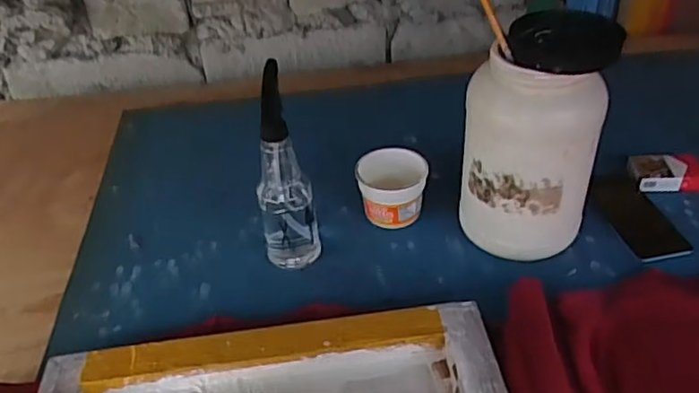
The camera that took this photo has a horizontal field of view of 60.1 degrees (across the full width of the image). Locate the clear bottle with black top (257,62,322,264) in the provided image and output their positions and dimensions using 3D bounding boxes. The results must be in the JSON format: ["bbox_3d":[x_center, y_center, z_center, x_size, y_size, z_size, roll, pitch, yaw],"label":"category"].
[{"bbox_3d":[-0.082,-0.028,0.729,0.067,0.238,0.073,-10,40,-6],"label":"clear bottle with black top"}]

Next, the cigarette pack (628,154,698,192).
[{"bbox_3d":[0.453,-0.034,0.854,0.101,0.029,0.055,0,40,5],"label":"cigarette pack"}]

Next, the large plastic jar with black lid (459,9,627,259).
[{"bbox_3d":[0.214,-0.060,0.714,0.155,0.272,0.126,6,41,13],"label":"large plastic jar with black lid"}]

